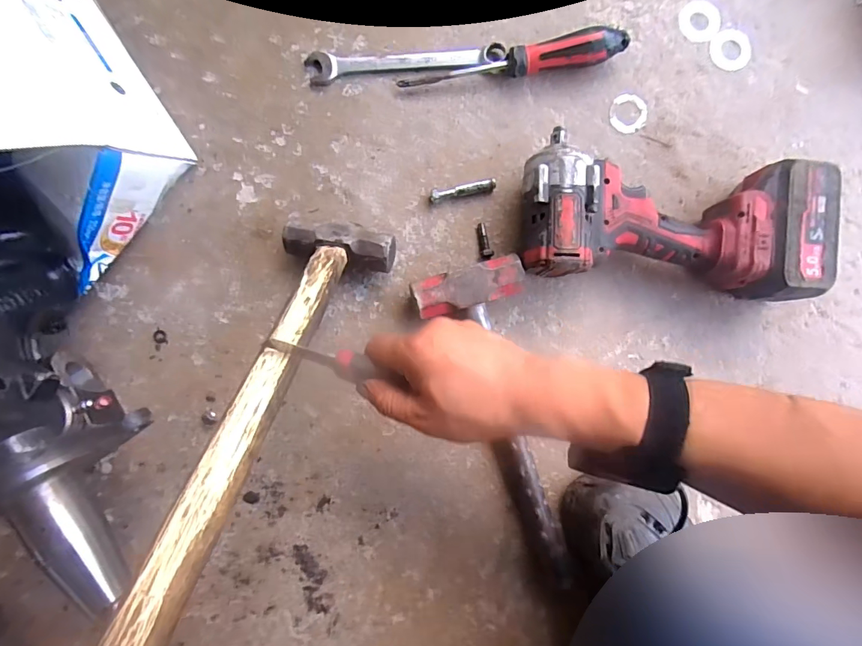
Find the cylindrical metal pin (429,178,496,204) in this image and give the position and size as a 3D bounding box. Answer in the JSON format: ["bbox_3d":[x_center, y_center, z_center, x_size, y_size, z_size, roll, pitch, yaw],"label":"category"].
[{"bbox_3d":[0.033,-0.136,0.452,0.068,0.013,0.011,-12,88,0],"label":"cylindrical metal pin"}]

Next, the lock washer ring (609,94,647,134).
[{"bbox_3d":[0.206,-0.218,0.459,0.039,0.004,0.040,0,88,0],"label":"lock washer ring"}]

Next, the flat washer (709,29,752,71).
[{"bbox_3d":[0.313,-0.285,0.460,0.041,0.004,0.042,0,88,0],"label":"flat washer"}]

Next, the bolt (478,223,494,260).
[{"bbox_3d":[0.055,-0.084,0.452,0.013,0.012,0.038,-6,88,0],"label":"bolt"}]

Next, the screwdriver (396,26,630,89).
[{"bbox_3d":[0.082,-0.261,0.443,0.223,0.035,0.029,-8,88,0],"label":"screwdriver"}]

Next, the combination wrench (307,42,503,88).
[{"bbox_3d":[-0.026,-0.268,0.458,0.204,0.011,0.032,-1,88,0],"label":"combination wrench"}]

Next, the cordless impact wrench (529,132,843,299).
[{"bbox_3d":[0.217,-0.094,0.417,0.257,0.080,0.117,6,88,0],"label":"cordless impact wrench"}]

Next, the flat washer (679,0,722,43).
[{"bbox_3d":[0.278,-0.312,0.455,0.042,0.004,0.044,0,88,0],"label":"flat washer"}]

